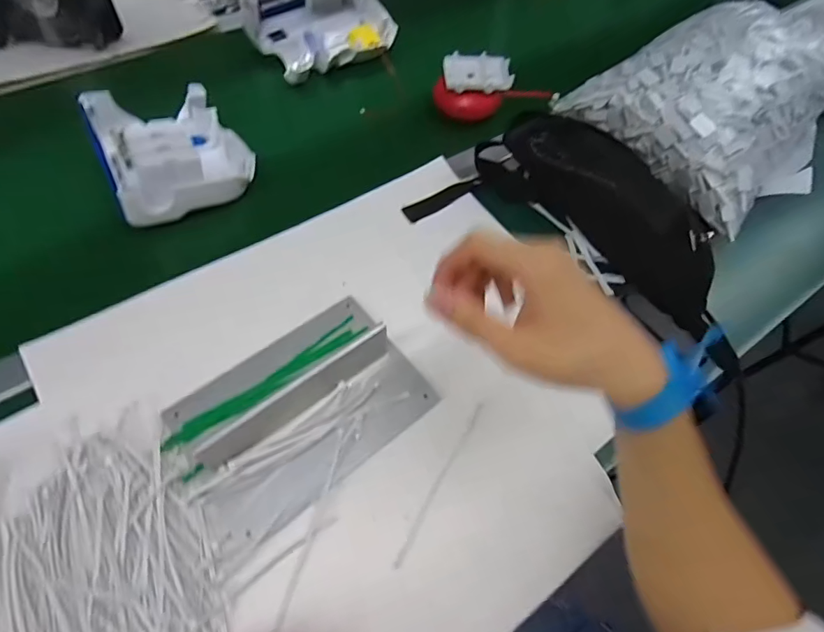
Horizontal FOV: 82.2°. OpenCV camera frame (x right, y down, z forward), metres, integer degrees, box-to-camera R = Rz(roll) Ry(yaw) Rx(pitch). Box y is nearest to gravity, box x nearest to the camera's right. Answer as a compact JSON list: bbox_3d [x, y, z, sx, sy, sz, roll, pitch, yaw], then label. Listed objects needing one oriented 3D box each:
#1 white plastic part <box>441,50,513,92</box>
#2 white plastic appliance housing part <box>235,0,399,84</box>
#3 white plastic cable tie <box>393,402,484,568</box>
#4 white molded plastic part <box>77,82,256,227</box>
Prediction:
[{"bbox_3d":[0.087,-0.321,0.623,0.087,0.010,0.064,-2,66,1],"label":"white plastic part"},{"bbox_3d":[-0.128,-0.420,0.691,0.187,0.065,0.150,-37,68,-23],"label":"white plastic appliance housing part"},{"bbox_3d":[0.024,0.150,0.429,0.009,0.010,0.159,28,76,12],"label":"white plastic cable tie"},{"bbox_3d":[-0.283,-0.203,0.550,0.148,0.072,0.187,-26,65,-19],"label":"white molded plastic part"}]

